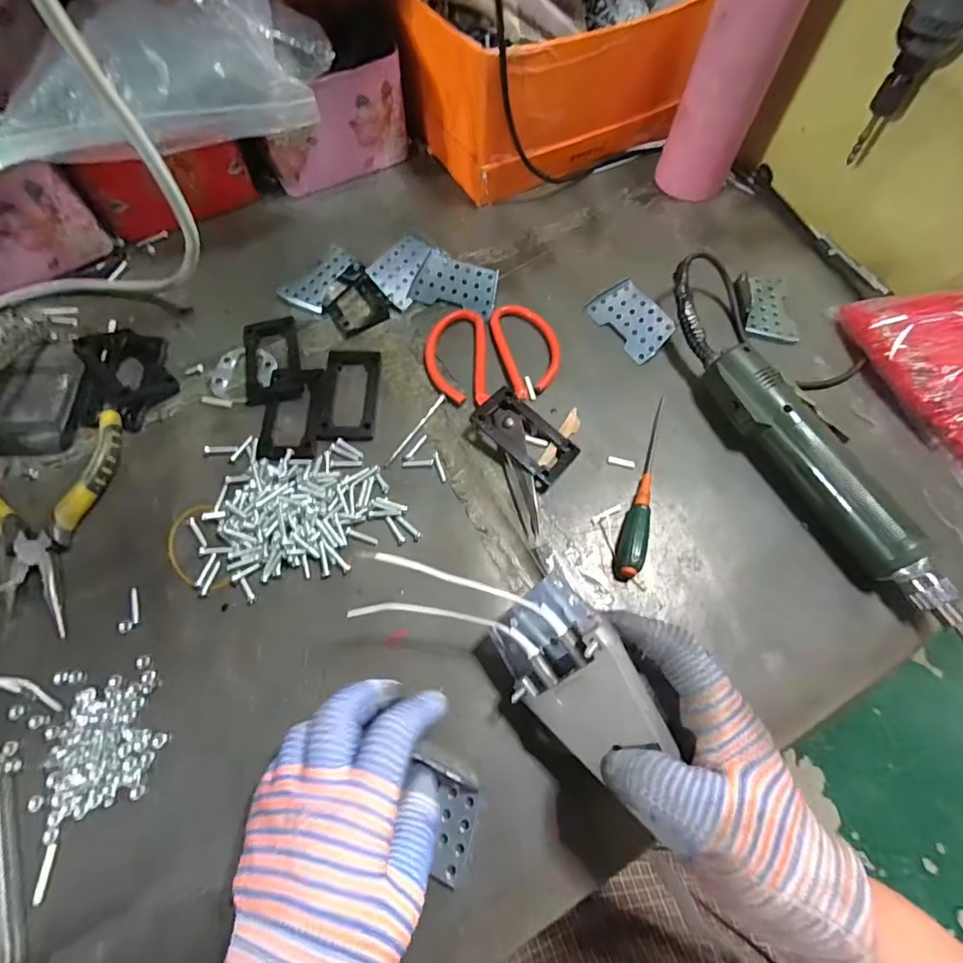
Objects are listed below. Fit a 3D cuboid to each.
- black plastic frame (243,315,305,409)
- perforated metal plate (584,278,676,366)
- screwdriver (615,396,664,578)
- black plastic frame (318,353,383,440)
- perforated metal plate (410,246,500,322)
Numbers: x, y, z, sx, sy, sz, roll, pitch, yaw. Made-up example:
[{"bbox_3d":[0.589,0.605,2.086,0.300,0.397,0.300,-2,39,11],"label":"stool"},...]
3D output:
[{"bbox_3d":[-0.165,-0.097,0.397,0.043,0.004,0.079,-11,66,-7],"label":"black plastic frame"},{"bbox_3d":[0.126,-0.135,0.417,0.045,0.004,0.071,-38,71,3],"label":"perforated metal plate"},{"bbox_3d":[0.119,0.001,0.356,0.019,0.014,0.143,19,66,7],"label":"screwdriver"},{"bbox_3d":[-0.100,-0.066,0.381,0.040,0.006,0.077,1,65,-2],"label":"black plastic frame"},{"bbox_3d":[-0.020,-0.168,0.429,0.070,0.006,0.048,20,86,6],"label":"perforated metal plate"}]

